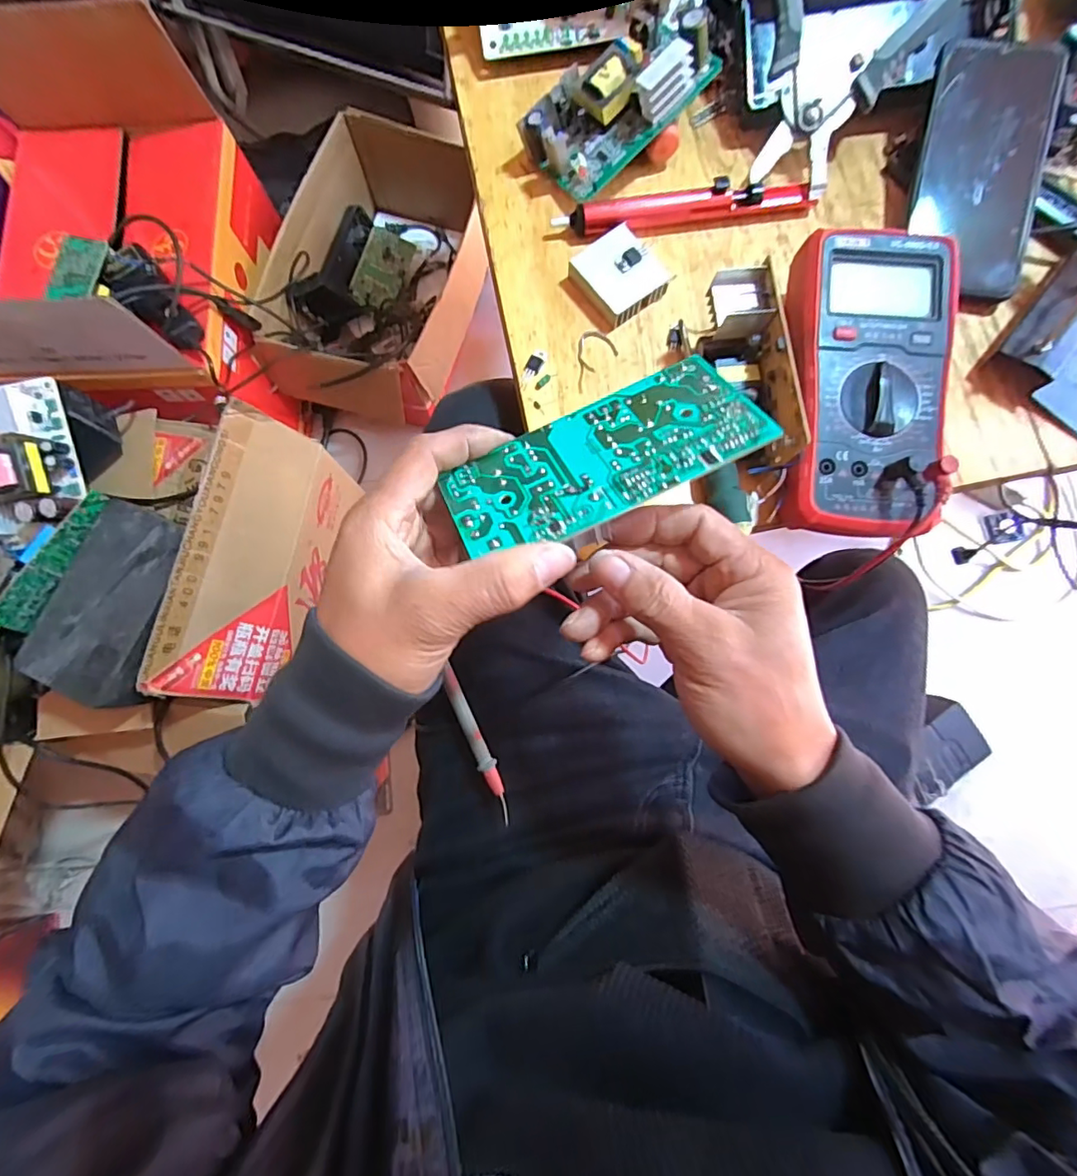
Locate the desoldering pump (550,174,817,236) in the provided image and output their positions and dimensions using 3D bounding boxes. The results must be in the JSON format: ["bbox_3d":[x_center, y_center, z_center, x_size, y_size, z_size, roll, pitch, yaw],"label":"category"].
[{"bbox_3d":[0.103,-0.268,0.384,0.177,0.025,0.022,-10,80,-1],"label":"desoldering pump"}]

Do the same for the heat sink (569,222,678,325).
[{"bbox_3d":[0.056,-0.215,0.375,0.049,0.019,0.051,-36,81,-5],"label":"heat sink"}]

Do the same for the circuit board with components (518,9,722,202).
[{"bbox_3d":[0.054,-0.333,0.374,0.120,0.036,0.068,-40,80,12],"label":"circuit board with components"}]

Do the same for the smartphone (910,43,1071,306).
[{"bbox_3d":[0.291,-0.274,0.360,0.072,0.012,0.157,8,94,15],"label":"smartphone"}]

